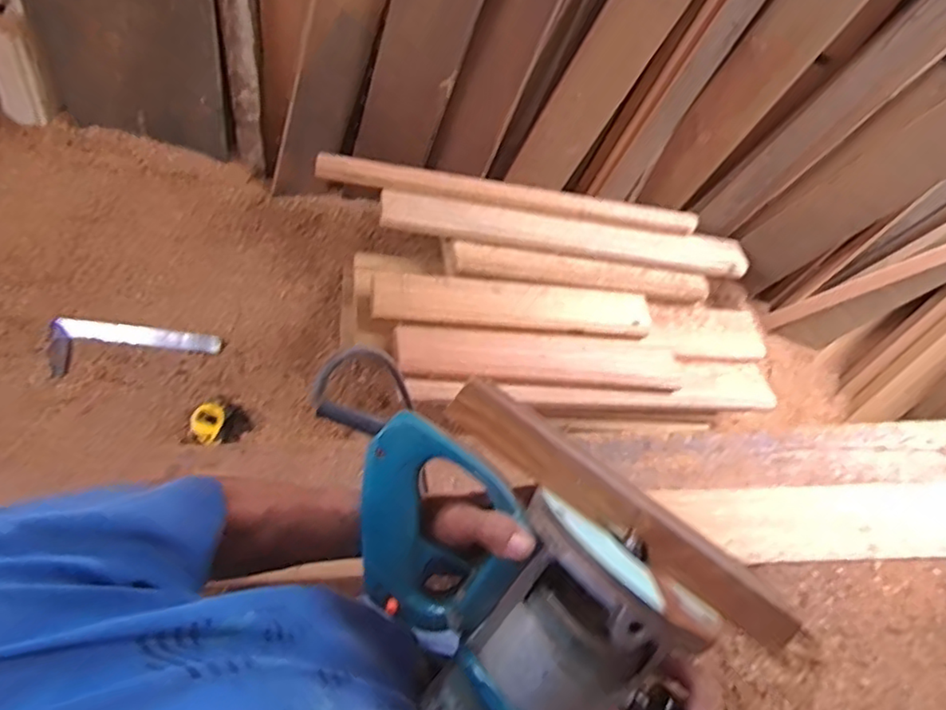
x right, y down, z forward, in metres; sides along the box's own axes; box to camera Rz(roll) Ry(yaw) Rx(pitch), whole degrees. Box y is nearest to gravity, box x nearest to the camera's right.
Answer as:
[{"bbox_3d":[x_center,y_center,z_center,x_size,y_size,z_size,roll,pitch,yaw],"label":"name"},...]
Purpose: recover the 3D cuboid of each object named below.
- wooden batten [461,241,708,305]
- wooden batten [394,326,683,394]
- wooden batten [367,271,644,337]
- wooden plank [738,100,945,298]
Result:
[{"bbox_3d":[0.214,-0.151,1.148,0.509,0.030,0.060,5,66,-16],"label":"wooden batten"},{"bbox_3d":[0.127,0.013,1.045,0.521,0.022,0.096,4,66,-17],"label":"wooden batten"},{"bbox_3d":[0.082,-0.087,1.071,0.511,0.028,0.088,3,66,-18],"label":"wooden batten"},{"bbox_3d":[0.746,-0.302,1.186,0.129,0.515,0.024,46,43,-4],"label":"wooden plank"}]

